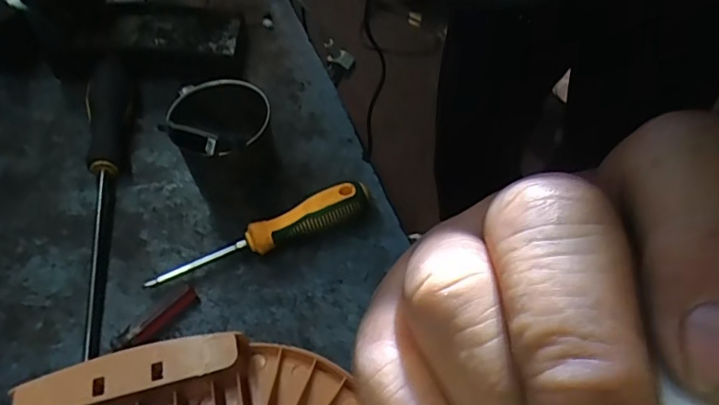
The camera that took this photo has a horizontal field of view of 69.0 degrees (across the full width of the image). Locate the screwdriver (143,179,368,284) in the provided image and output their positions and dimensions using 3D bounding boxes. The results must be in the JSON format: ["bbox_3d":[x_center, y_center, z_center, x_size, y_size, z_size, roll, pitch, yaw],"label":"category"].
[{"bbox_3d":[-0.064,0.024,0.353,0.153,0.030,0.021,-20,57,-13],"label":"screwdriver"}]

